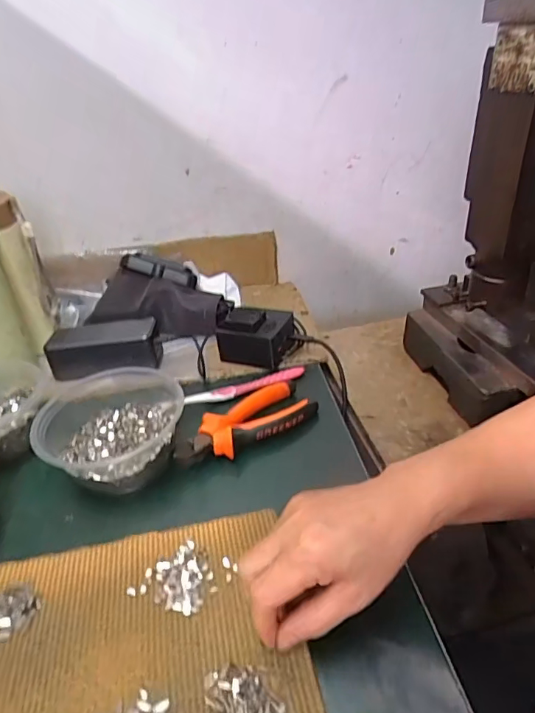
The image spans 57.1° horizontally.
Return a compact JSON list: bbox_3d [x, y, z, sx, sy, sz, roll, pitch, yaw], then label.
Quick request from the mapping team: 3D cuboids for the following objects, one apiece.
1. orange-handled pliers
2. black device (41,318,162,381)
[{"bbox_3d":[-0.021,0.063,0.498,0.149,0.017,0.066,-25,39,-29],"label":"orange-handled pliers"},{"bbox_3d":[-0.200,-0.015,0.612,0.131,0.043,0.058,-4,33,0],"label":"black device"}]

